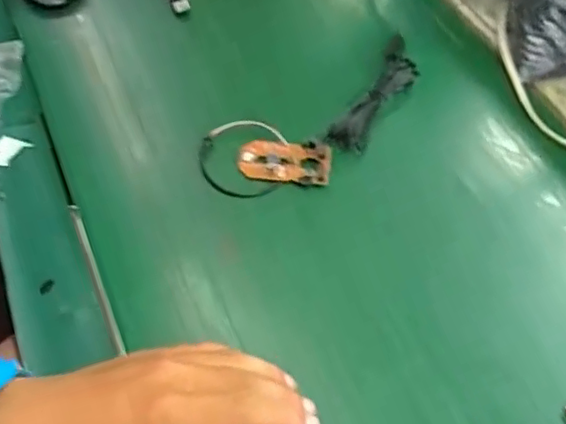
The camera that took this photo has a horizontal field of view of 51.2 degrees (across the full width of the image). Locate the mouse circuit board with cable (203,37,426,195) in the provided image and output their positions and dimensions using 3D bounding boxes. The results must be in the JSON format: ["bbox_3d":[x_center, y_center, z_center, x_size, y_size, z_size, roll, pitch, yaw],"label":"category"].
[{"bbox_3d":[0.037,-0.070,0.473,0.201,0.021,0.082,-26,61,-21],"label":"mouse circuit board with cable"}]

